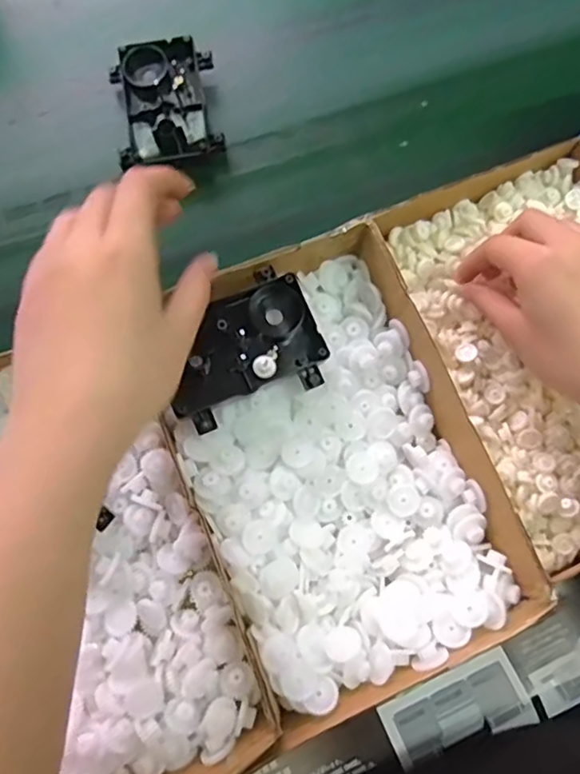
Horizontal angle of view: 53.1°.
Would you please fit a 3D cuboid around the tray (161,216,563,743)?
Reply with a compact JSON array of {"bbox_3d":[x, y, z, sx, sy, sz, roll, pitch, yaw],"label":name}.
[{"bbox_3d":[0.025,0.046,0.367,0.172,0.044,0.264,-23,78,-7],"label":"tray"}]

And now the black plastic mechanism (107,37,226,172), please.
[{"bbox_3d":[-0.097,-0.224,0.456,0.079,0.028,0.089,-8,76,-3],"label":"black plastic mechanism"}]

